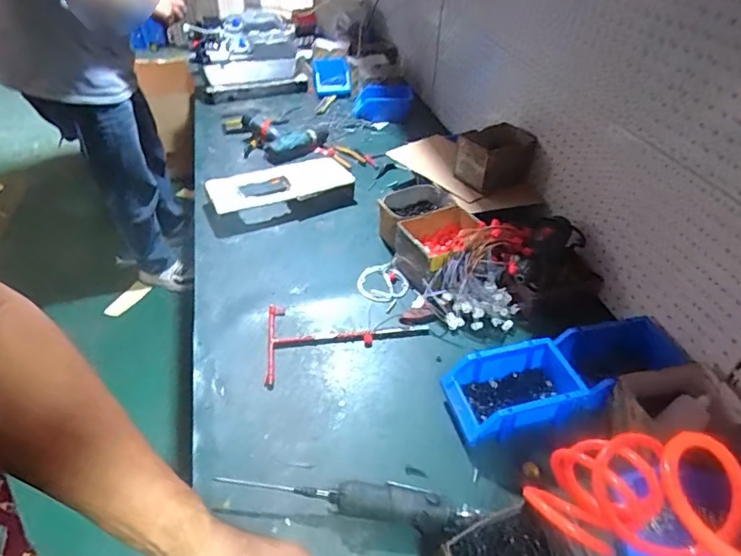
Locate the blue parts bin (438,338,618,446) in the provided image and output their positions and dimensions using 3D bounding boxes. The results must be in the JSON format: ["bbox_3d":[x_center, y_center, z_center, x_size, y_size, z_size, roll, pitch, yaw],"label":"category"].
[{"bbox_3d":[0.227,0.167,0.761,0.220,0.067,0.127,-15,44,-12],"label":"blue parts bin"}]

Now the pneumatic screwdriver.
[{"bbox_3d":[-0.029,0.278,0.660,0.325,0.035,0.059,9,44,13],"label":"pneumatic screwdriver"}]

